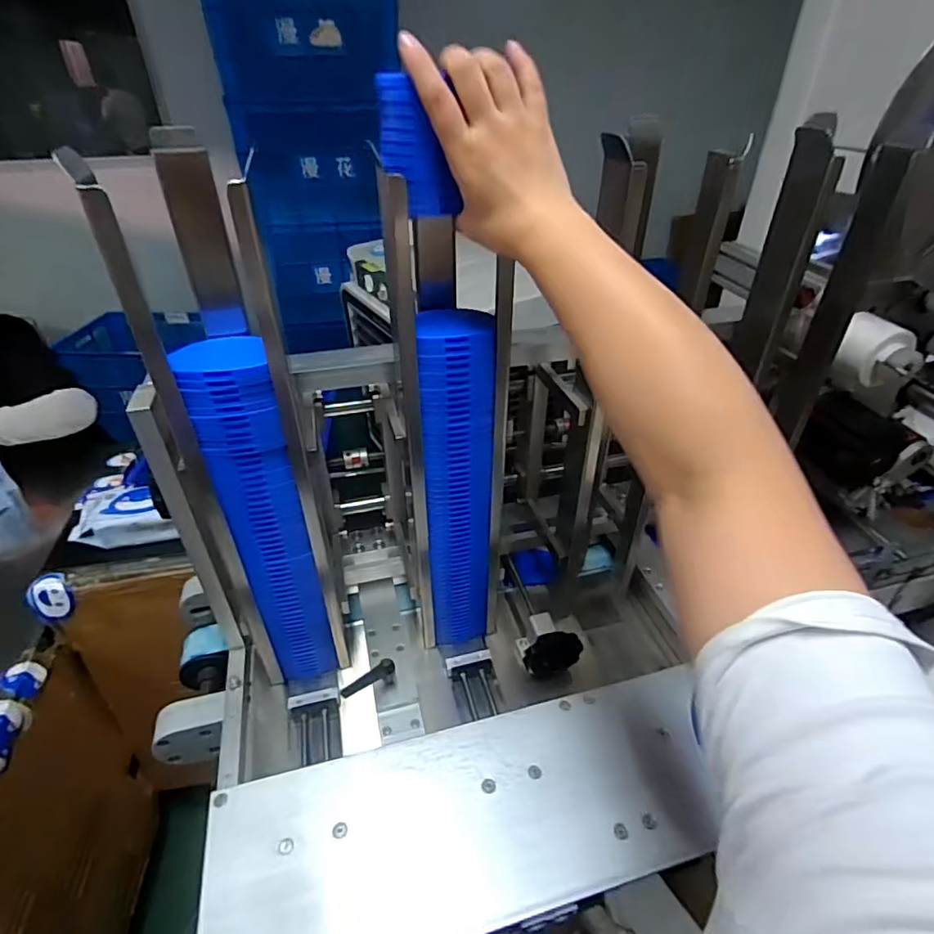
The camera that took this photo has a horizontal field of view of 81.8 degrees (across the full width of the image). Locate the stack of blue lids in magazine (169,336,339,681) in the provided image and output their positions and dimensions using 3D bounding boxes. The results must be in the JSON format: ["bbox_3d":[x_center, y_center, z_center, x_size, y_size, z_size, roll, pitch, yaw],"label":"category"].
[{"bbox_3d":[-0.205,0.071,0.572,0.073,0.434,0.051,-8,36,-12],"label":"stack of blue lids in magazine"}]

